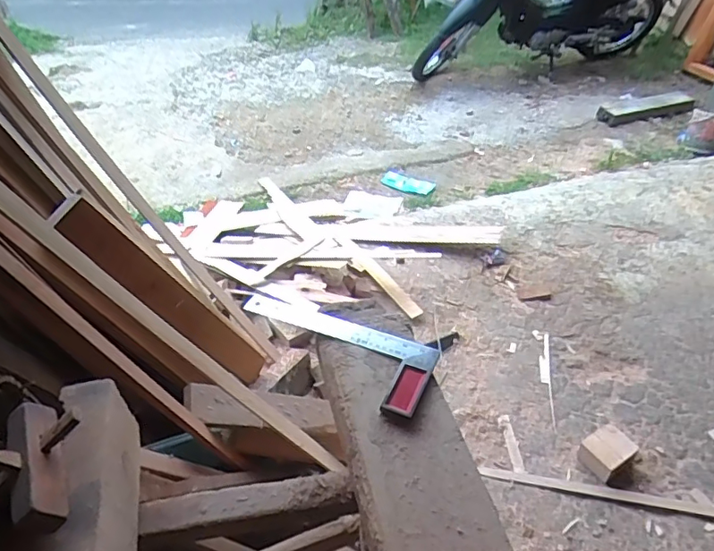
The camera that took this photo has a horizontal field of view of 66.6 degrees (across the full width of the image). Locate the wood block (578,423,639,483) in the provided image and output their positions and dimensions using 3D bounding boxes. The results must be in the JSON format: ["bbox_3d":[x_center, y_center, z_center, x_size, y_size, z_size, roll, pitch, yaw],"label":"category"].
[{"bbox_3d":[0.636,0.444,1.383,0.123,0.074,0.099,-21,46,-22],"label":"wood block"}]

